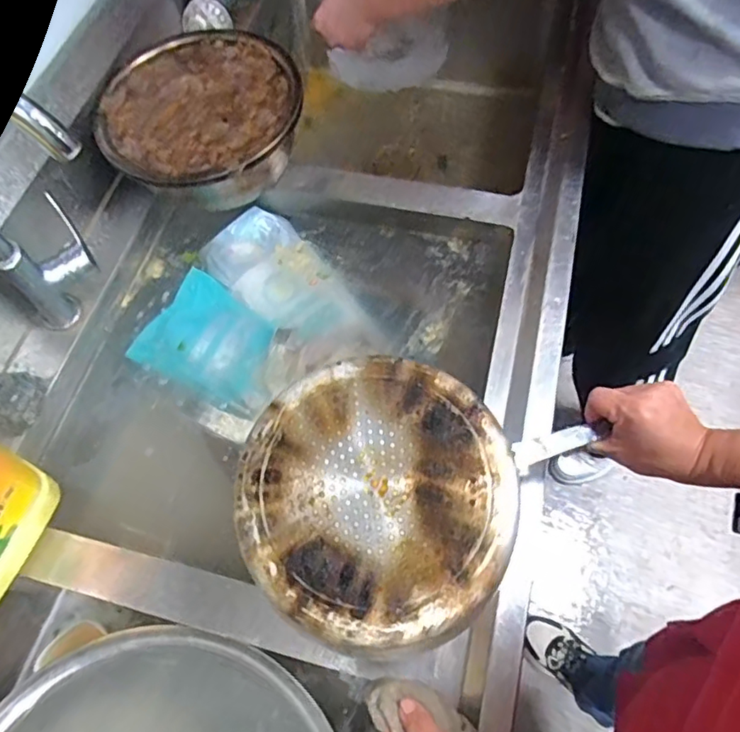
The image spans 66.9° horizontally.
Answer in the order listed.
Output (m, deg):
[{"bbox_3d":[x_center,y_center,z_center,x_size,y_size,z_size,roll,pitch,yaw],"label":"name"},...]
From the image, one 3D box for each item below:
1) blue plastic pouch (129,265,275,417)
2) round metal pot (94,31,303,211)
[{"bbox_3d":[-0.221,-0.034,0.797,0.192,0.034,0.165,24,68,14],"label":"blue plastic pouch"},{"bbox_3d":[-0.223,-0.326,0.762,0.260,0.094,0.249,-2,64,3],"label":"round metal pot"}]

